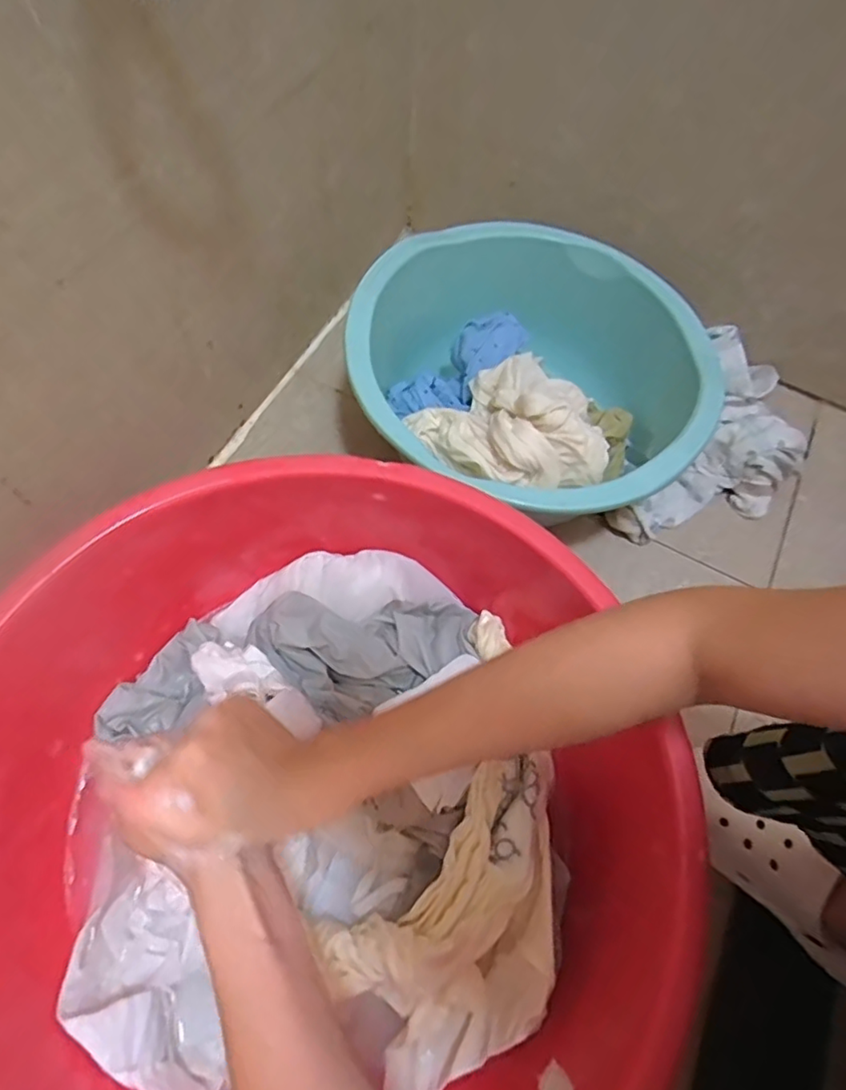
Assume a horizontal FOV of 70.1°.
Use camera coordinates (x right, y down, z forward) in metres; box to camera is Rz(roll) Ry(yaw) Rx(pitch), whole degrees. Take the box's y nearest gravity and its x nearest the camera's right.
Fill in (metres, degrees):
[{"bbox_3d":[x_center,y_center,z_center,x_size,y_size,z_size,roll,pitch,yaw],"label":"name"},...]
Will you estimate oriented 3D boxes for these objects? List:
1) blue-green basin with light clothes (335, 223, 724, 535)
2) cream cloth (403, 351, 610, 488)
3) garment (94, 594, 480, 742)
[{"bbox_3d":[0.110,-0.171,0.654,0.341,0.157,0.334,2,64,-3],"label":"blue-green basin with light clothes"},{"bbox_3d":[0.092,-0.117,0.580,0.140,0.073,0.173,-38,72,-20],"label":"cream cloth"},{"bbox_3d":[-0.054,0.099,0.540,0.201,0.060,0.118,0,64,-4],"label":"garment"}]

